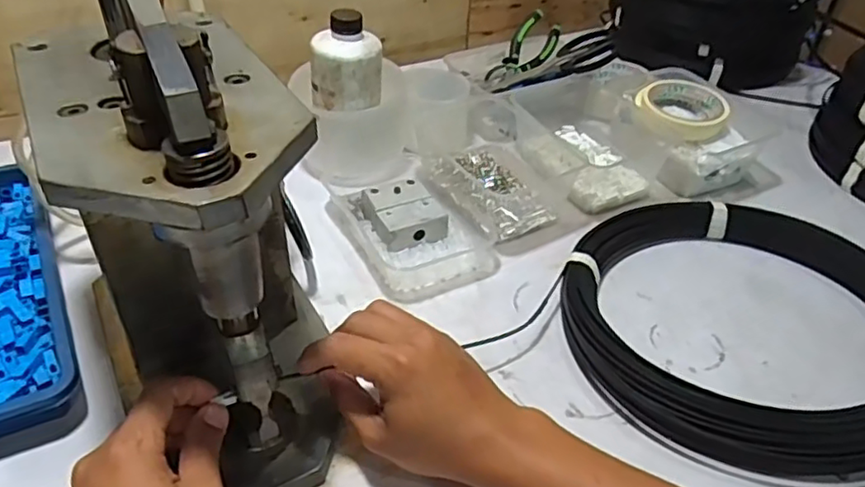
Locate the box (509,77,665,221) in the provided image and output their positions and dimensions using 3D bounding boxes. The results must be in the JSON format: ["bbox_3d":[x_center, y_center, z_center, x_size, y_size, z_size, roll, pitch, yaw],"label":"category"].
[{"bbox_3d":[0.177,-0.120,0.725,0.152,0.067,0.182,-15,42,-21],"label":"box"}]

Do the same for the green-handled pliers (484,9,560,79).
[{"bbox_3d":[0.122,-0.249,0.818,0.054,0.020,0.108,39,90,2],"label":"green-handled pliers"}]

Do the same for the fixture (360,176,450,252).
[{"bbox_3d":[-0.028,-0.029,0.620,0.063,0.033,0.070,-18,43,-24],"label":"fixture"}]

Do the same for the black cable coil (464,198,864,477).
[{"bbox_3d":[0.262,0.057,0.517,0.302,0.048,0.284,25,43,24],"label":"black cable coil"}]

